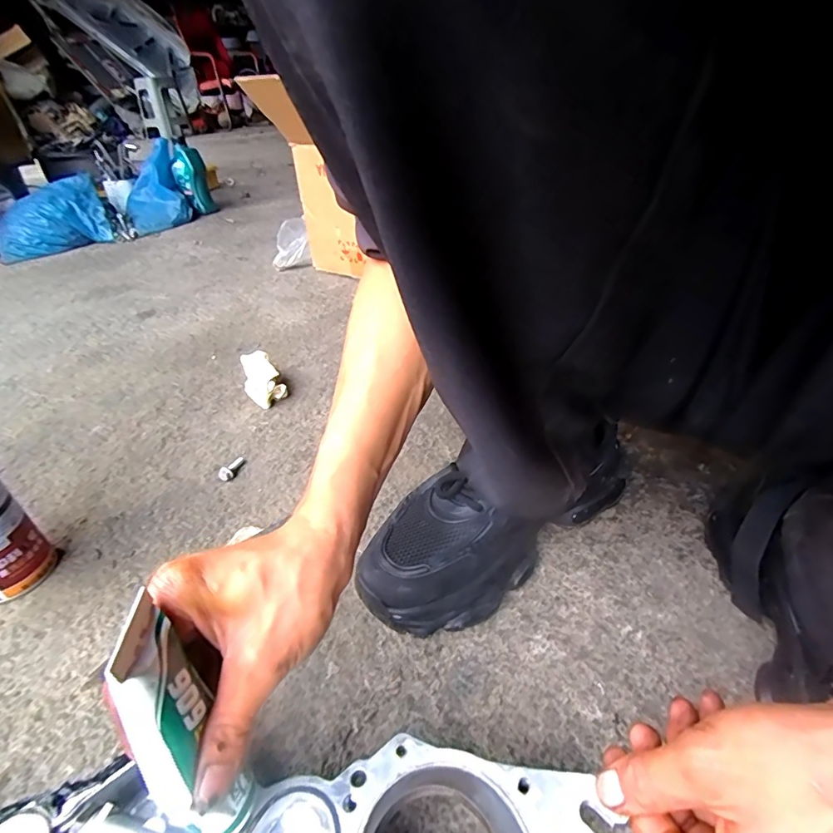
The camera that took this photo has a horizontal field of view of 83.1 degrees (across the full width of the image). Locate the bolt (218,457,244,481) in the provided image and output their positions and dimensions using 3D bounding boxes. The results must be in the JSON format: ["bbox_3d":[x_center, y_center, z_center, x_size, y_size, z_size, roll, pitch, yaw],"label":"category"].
[{"bbox_3d":[-0.213,0.059,0.538,0.017,0.013,0.038,4,24,11],"label":"bolt"}]

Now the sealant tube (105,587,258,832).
[{"bbox_3d":[-0.100,0.138,0.201,0.030,0.116,0.038,-14,15,-13],"label":"sealant tube"}]

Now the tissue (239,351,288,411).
[{"bbox_3d":[-0.216,-0.054,0.658,0.049,0.052,0.083,-21,39,-22],"label":"tissue"}]

